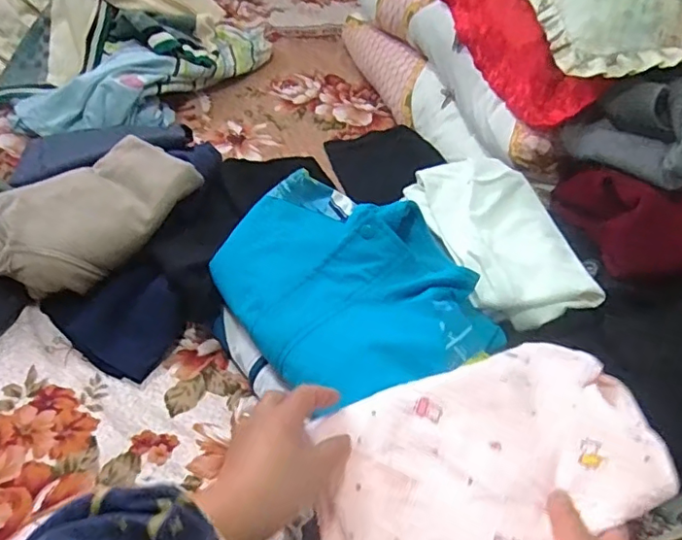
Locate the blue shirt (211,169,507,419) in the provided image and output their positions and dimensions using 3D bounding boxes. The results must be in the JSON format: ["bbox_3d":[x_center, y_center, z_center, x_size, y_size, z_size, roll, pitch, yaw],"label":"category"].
[{"bbox_3d":[0.006,0.013,0.594,0.219,0.088,0.311,-22,51,-27],"label":"blue shirt"}]

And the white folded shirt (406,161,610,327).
[{"bbox_3d":[0.195,-0.048,0.687,0.154,0.056,0.253,-12,47,-19],"label":"white folded shirt"}]

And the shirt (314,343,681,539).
[{"bbox_3d":[0.126,0.162,0.441,0.301,0.051,0.183,-16,49,-21],"label":"shirt"}]

